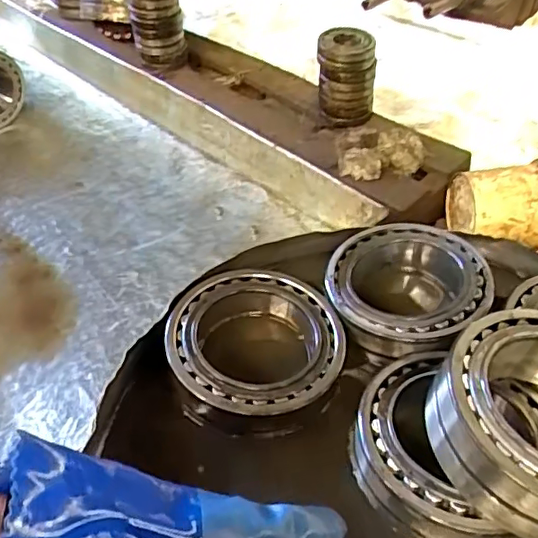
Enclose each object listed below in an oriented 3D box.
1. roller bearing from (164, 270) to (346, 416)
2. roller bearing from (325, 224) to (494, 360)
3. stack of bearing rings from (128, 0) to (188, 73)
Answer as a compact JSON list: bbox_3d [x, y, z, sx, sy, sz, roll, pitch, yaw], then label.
[{"bbox_3d":[-0.010,0.073,0.553,0.164,0.050,0.159,0,45,0],"label":"roller bearing"},{"bbox_3d":[0.142,0.023,0.600,0.162,0.061,0.165,4,45,3],"label":"roller bearing"},{"bbox_3d":[-0.253,-0.558,1.307,0.119,0.229,0.088,-9,45,-9],"label":"stack of bearing rings"}]

